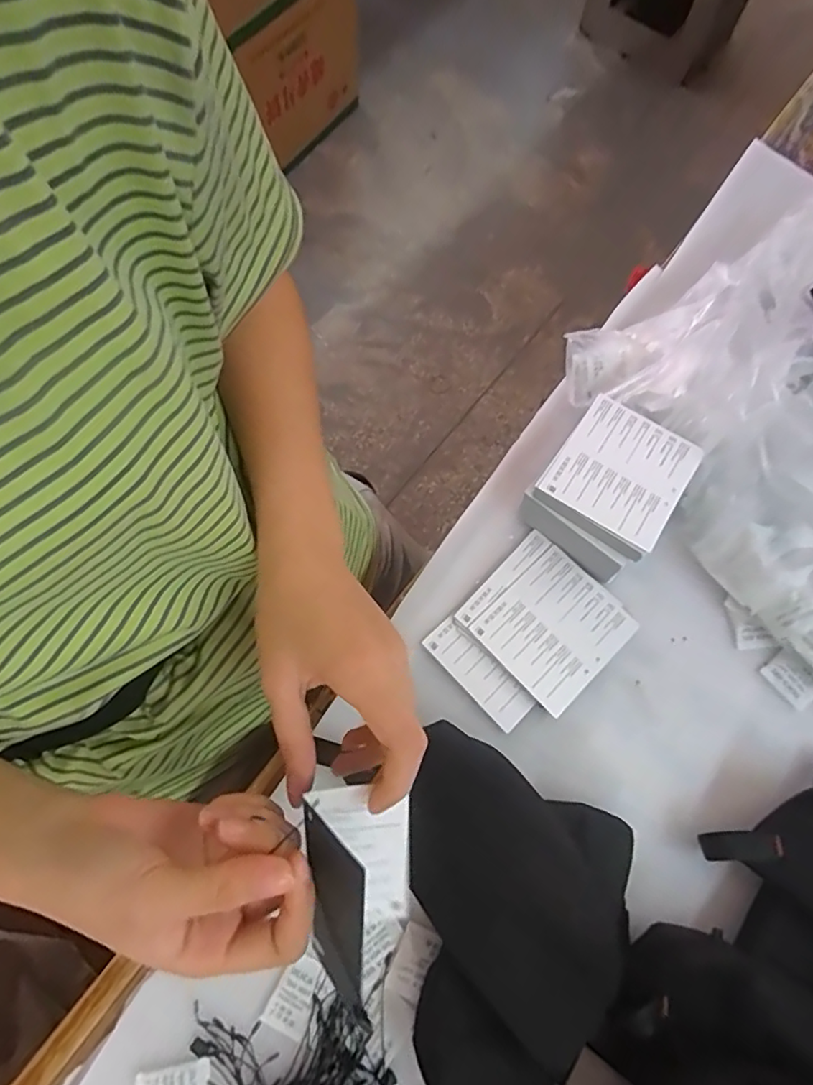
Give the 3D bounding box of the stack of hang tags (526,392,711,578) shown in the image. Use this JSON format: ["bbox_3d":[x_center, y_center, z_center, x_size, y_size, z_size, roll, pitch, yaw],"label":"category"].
[{"bbox_3d":[0.154,-0.040,0.445,0.090,0.061,0.108,36,72,10],"label":"stack of hang tags"}]

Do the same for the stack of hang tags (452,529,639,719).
[{"bbox_3d":[0.106,0.059,0.436,0.104,0.007,0.101,43,73,12],"label":"stack of hang tags"}]

